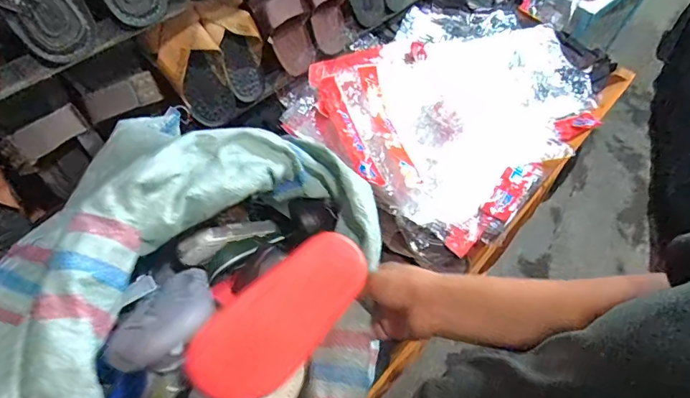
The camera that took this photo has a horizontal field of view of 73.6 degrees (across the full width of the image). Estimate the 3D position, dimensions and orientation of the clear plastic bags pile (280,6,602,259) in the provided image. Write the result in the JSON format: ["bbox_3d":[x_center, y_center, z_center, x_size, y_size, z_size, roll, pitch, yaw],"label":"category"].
[{"bbox_3d":[0.256,-0.218,0.966,0.443,0.085,0.663,40,62,19],"label":"clear plastic bags pile"}]

